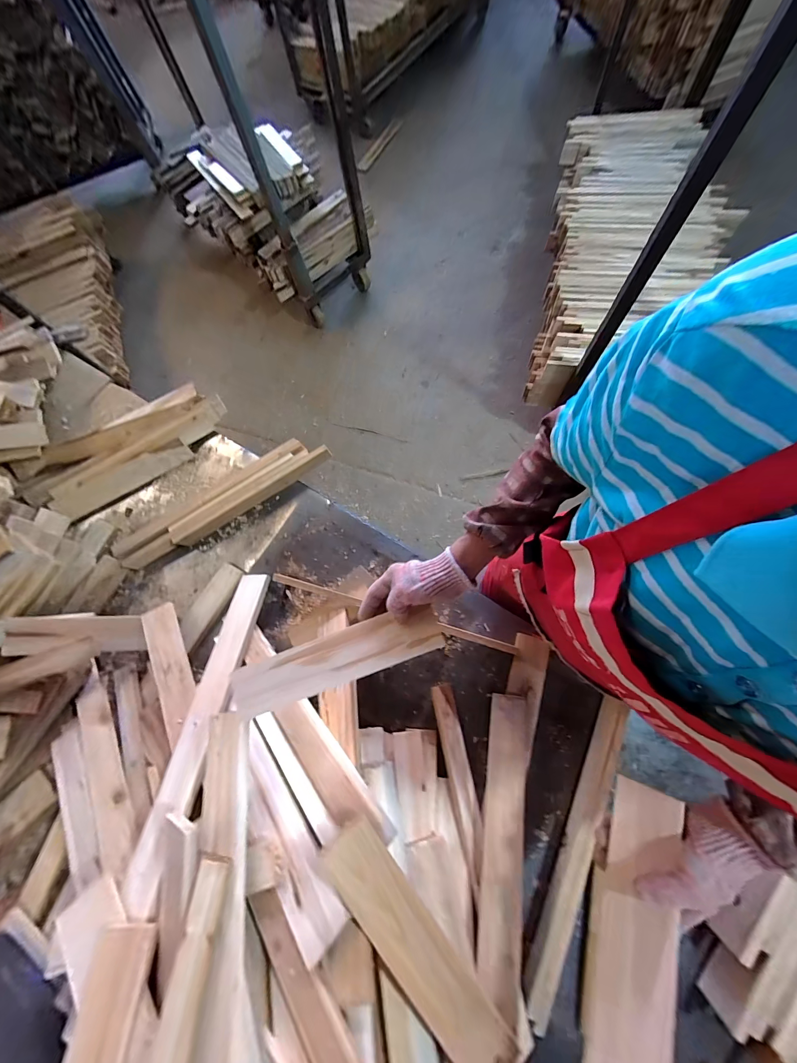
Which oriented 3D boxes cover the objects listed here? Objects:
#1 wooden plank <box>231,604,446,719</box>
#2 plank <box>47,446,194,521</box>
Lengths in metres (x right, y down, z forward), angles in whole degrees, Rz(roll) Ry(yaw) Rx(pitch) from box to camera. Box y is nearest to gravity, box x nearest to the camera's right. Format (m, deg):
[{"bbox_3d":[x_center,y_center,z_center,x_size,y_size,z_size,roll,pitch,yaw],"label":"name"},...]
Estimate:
[{"bbox_3d":[-0.087,0.176,0.475,0.296,0.013,0.069,-18,77,-1],"label":"wooden plank"},{"bbox_3d":[-0.697,-0.132,0.868,0.348,0.025,0.073,-23,100,-1],"label":"plank"}]

